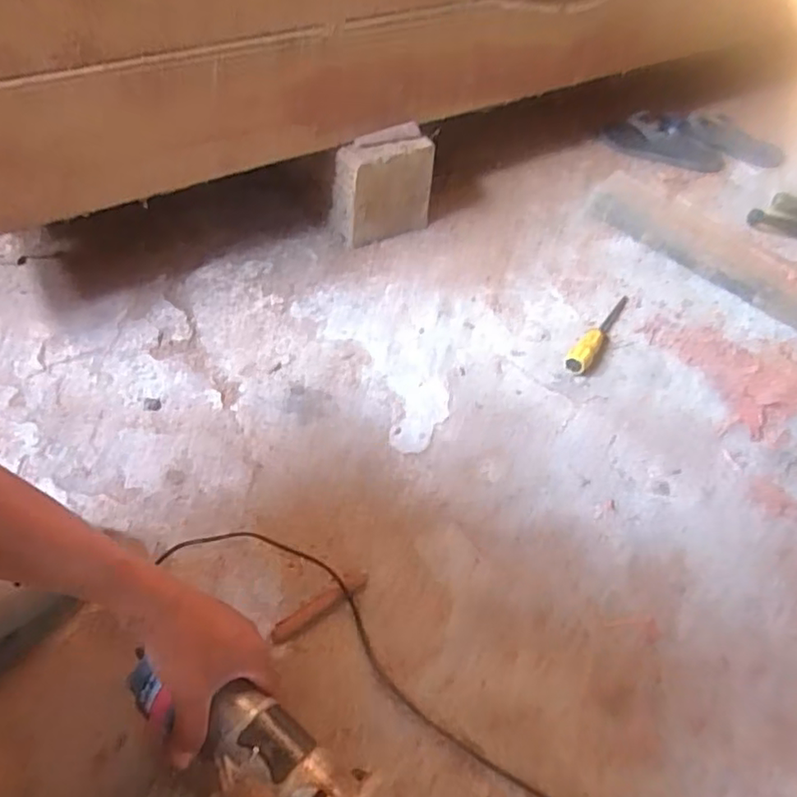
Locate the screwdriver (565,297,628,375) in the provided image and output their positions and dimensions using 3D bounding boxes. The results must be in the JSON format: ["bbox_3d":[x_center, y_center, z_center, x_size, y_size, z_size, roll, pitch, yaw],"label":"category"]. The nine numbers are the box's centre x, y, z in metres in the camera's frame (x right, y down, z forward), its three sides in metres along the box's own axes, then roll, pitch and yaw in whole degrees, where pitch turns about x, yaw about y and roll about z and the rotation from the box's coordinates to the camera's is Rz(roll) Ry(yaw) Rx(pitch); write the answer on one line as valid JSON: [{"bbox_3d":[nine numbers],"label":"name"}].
[{"bbox_3d":[0.288,-0.103,0.879,0.031,0.029,0.203,27,53,18],"label":"screwdriver"}]

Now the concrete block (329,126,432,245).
[{"bbox_3d":[-0.025,-0.336,0.979,0.154,0.151,0.074,-25,55,-23],"label":"concrete block"}]

